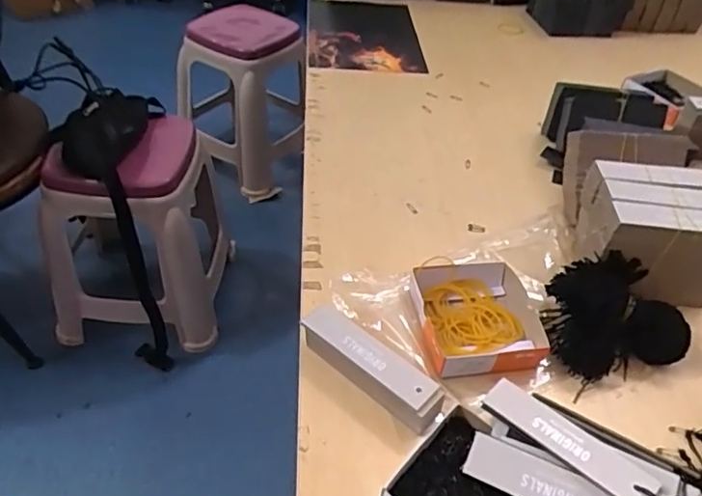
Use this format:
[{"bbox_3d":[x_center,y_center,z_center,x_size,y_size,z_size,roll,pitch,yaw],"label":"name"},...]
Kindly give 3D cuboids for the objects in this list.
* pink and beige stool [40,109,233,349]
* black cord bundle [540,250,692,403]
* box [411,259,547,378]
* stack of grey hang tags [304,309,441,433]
[{"bbox_3d":[-0.519,-0.033,1.391,0.380,0.434,0.386,6,42,0],"label":"pink and beige stool"},{"bbox_3d":[0.238,0.063,0.527,0.120,0.056,0.112,-11,45,-18],"label":"black cord bundle"},{"bbox_3d":[0.121,0.061,0.529,0.119,0.031,0.118,-4,43,-11],"label":"box"},{"bbox_3d":[0.015,0.101,0.478,0.139,0.034,0.029,34,49,27],"label":"stack of grey hang tags"}]

